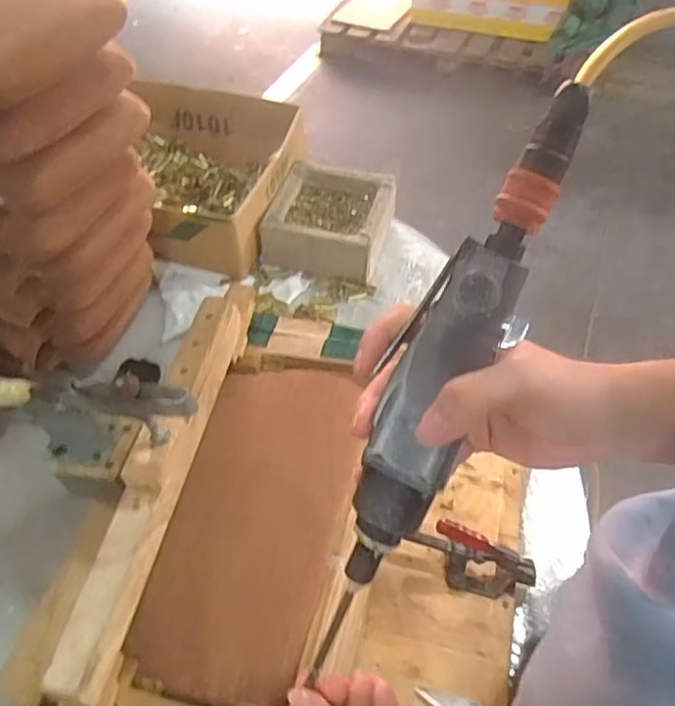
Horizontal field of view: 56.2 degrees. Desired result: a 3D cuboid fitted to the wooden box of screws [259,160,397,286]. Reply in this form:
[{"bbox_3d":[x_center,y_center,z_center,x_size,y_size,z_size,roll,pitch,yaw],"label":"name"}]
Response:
[{"bbox_3d":[-0.009,-0.197,0.937,0.171,0.070,0.169,11,52,10],"label":"wooden box of screws"}]

